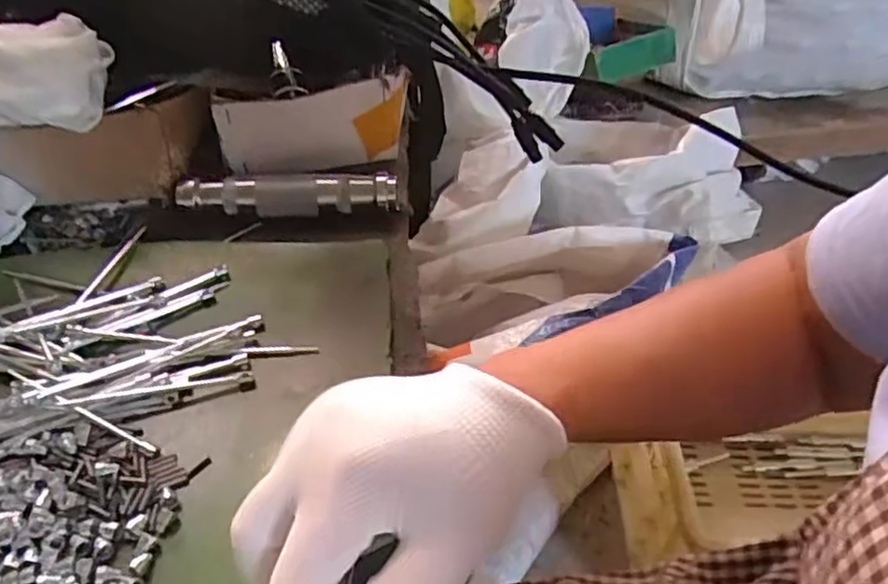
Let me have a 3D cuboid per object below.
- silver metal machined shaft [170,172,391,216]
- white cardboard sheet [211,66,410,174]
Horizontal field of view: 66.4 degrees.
[{"bbox_3d":[-0.102,-0.067,0.445,0.140,0.021,0.021,1,45,-3],"label":"silver metal machined shaft"},{"bbox_3d":[-0.088,-0.118,0.470,0.129,0.061,0.026,-11,50,-10],"label":"white cardboard sheet"}]

